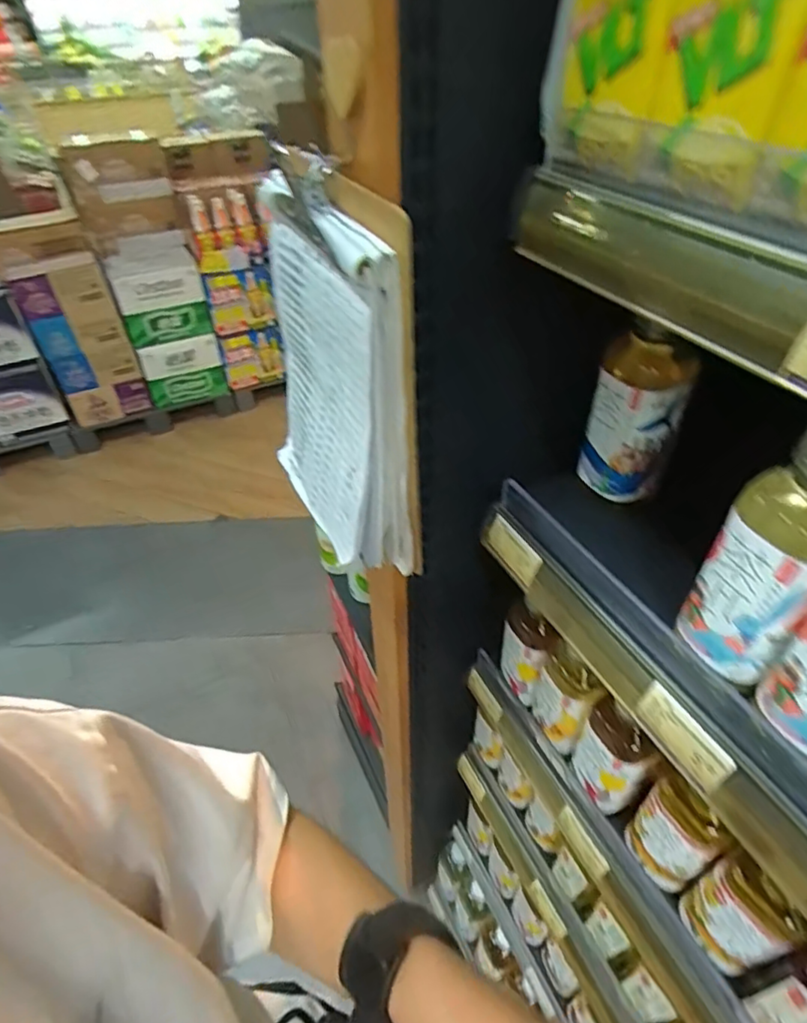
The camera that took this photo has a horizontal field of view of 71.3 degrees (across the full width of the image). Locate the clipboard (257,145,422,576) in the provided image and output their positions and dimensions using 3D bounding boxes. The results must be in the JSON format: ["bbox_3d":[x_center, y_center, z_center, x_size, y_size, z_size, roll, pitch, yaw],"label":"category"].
[{"bbox_3d":[-0.060,-0.111,0.465,0.084,0.282,0.199,-14,44,-13],"label":"clipboard"}]

